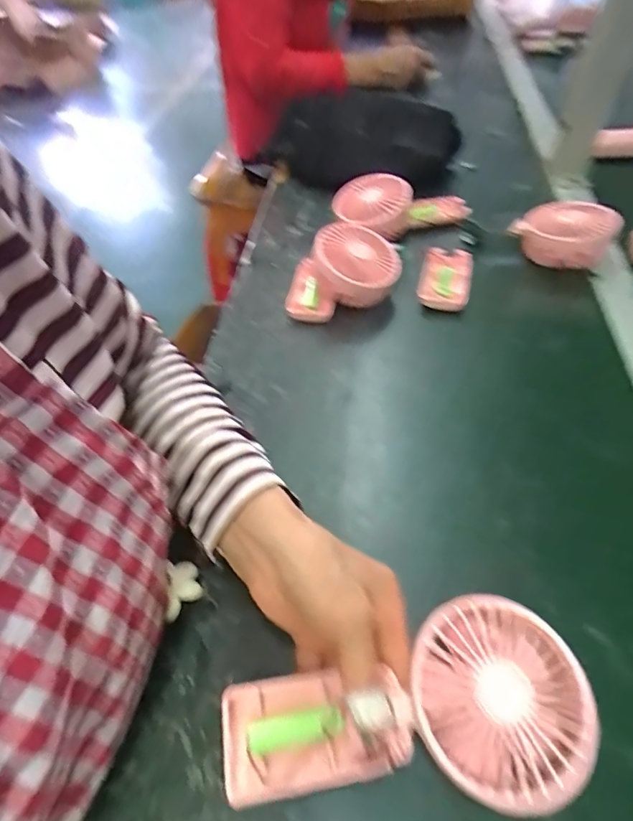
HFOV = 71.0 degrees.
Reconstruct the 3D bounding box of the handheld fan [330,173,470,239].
[{"bbox_3d":[0.111,-0.254,0.550,0.170,0.053,0.087,-8,50,-20],"label":"handheld fan"}]

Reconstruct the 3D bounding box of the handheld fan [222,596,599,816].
[{"bbox_3d":[0.047,0.155,0.229,0.181,0.028,0.084,-10,52,-1],"label":"handheld fan"}]

